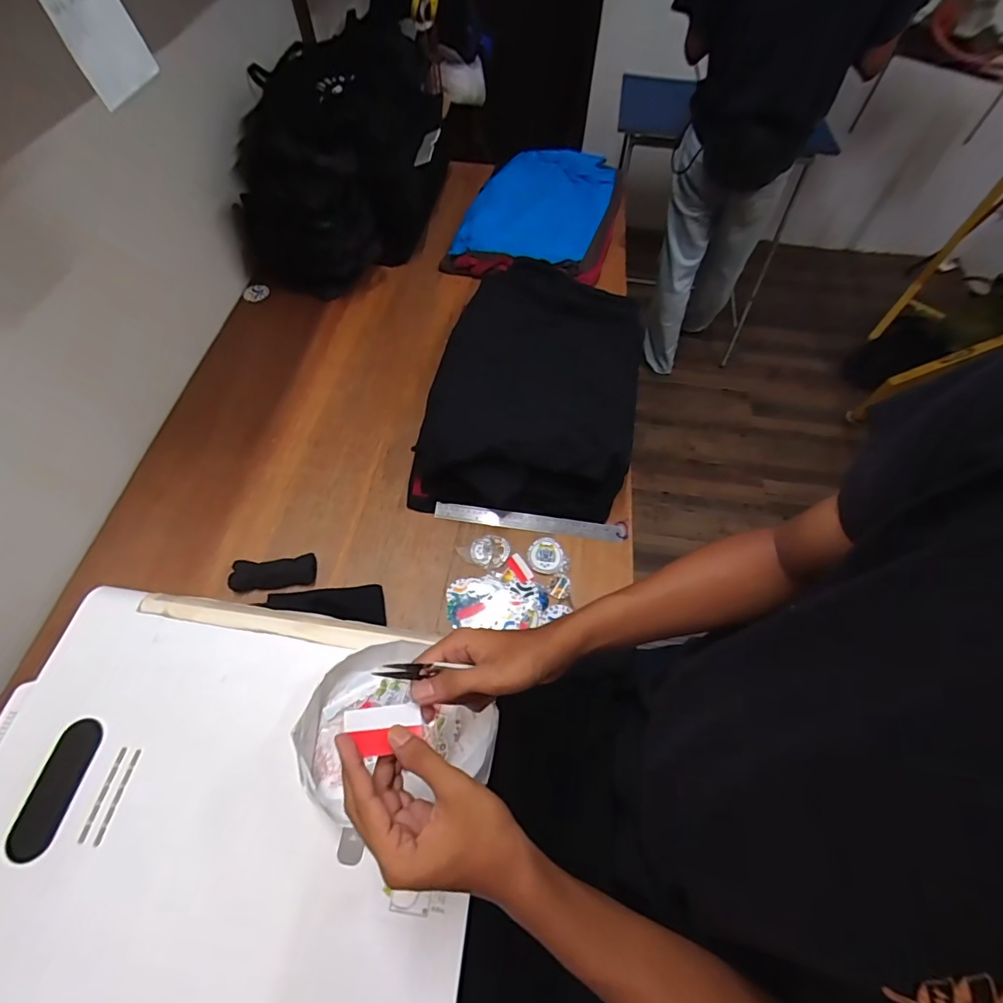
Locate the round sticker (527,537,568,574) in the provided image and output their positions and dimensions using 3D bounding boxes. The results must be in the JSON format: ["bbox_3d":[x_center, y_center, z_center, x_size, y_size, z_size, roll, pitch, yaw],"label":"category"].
[{"bbox_3d":[0.074,0.093,0.803,0.060,0.007,0.065,1,59,-2],"label":"round sticker"}]

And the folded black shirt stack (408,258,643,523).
[{"bbox_3d":[0.071,-0.224,0.898,0.336,0.136,0.518,12,59,4],"label":"folded black shirt stack"}]

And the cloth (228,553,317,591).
[{"bbox_3d":[-0.361,0.113,0.758,0.123,0.020,0.050,-6,59,-7],"label":"cloth"}]

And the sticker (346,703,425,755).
[{"bbox_3d":[-0.090,0.174,0.367,0.057,0.005,0.034,2,58,-25],"label":"sticker"}]

